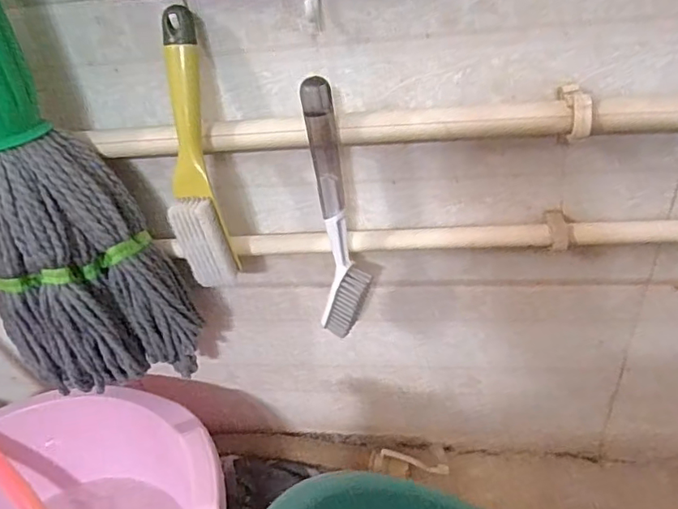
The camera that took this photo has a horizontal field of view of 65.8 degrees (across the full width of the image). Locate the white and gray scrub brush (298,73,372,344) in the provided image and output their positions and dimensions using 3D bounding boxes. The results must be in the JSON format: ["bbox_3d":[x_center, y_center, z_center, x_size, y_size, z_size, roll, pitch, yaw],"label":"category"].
[{"bbox_3d":[-0.003,-0.030,0.452,0.047,0.230,0.052,-5,37,3],"label":"white and gray scrub brush"}]

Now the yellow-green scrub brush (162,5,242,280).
[{"bbox_3d":[-0.120,-0.077,0.428,0.039,0.225,0.041,-2,17,7],"label":"yellow-green scrub brush"}]

